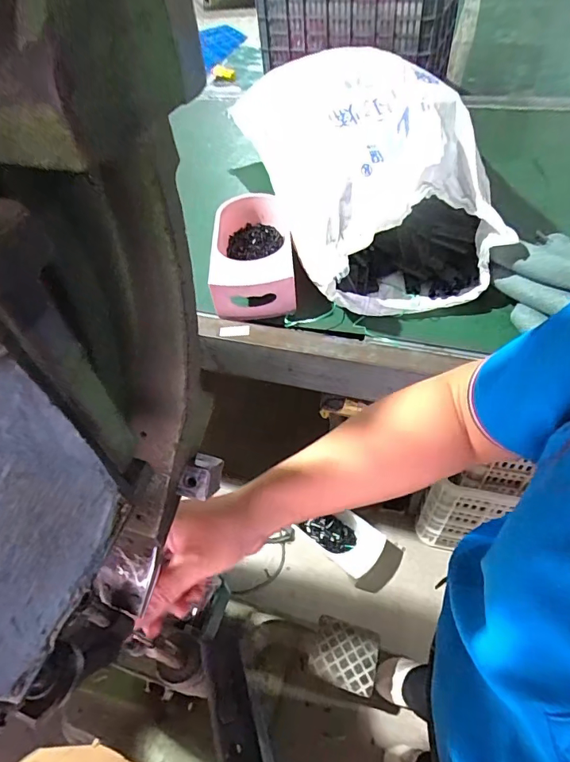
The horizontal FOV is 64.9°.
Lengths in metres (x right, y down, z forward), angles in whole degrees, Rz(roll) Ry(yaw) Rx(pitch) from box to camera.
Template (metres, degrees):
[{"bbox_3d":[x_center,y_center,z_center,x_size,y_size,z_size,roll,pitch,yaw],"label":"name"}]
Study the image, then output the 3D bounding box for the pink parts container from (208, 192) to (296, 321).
[{"bbox_3d":[-0.063,-0.262,0.880,0.147,0.089,0.304,-6,51,2],"label":"pink parts container"}]

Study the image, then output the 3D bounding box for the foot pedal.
[{"bbox_3d":[0.145,0.659,1.084,0.153,0.030,0.135,11,54,15],"label":"foot pedal"}]

